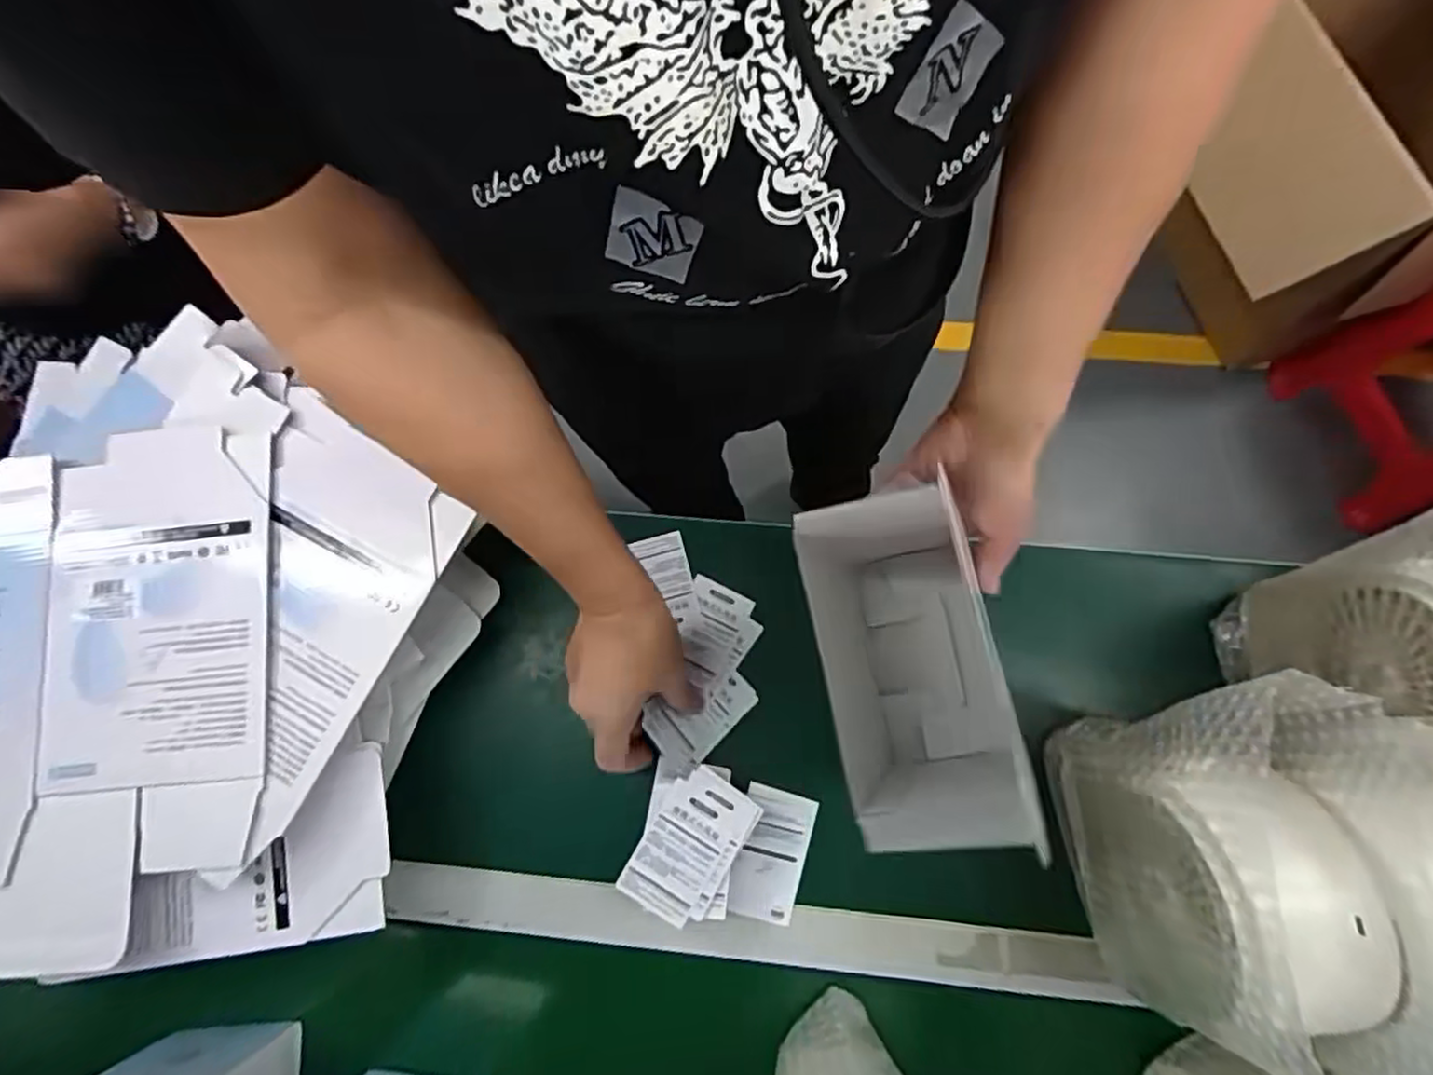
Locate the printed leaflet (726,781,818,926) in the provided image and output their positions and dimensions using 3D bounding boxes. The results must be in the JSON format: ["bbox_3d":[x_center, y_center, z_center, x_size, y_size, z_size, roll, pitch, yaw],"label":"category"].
[{"bbox_3d":[0.041,0.245,0.526,0.052,0.004,0.095,14,84,9],"label":"printed leaflet"}]

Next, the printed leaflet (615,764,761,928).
[{"bbox_3d":[-0.021,0.221,0.491,0.061,0.007,0.099,33,77,12],"label":"printed leaflet"}]

